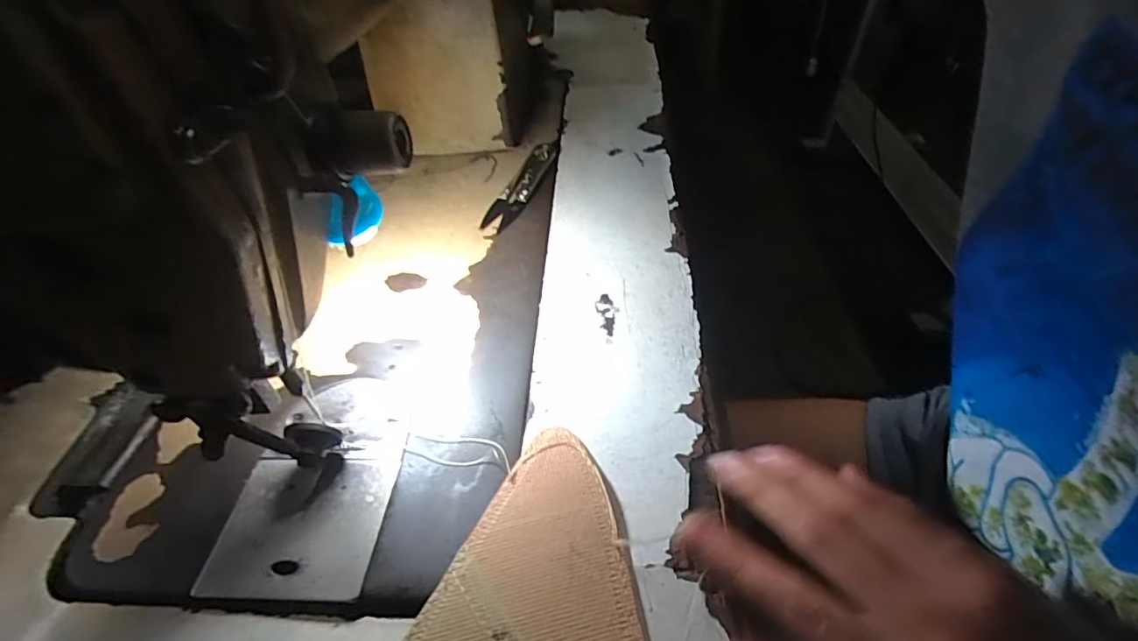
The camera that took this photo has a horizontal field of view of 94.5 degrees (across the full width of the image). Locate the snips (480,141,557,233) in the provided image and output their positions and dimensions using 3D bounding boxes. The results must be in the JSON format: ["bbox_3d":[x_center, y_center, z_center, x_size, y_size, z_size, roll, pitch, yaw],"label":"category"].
[{"bbox_3d":[-0.032,-0.097,0.370,0.023,0.008,0.100,14,49,19],"label":"snips"}]

